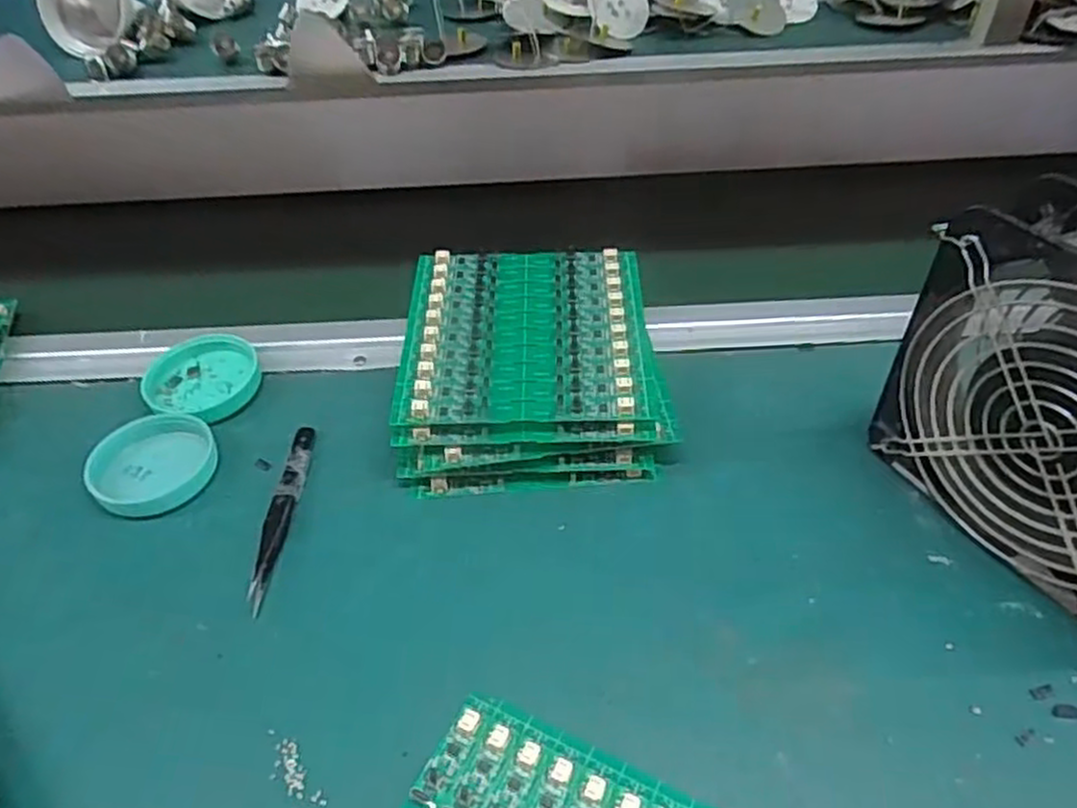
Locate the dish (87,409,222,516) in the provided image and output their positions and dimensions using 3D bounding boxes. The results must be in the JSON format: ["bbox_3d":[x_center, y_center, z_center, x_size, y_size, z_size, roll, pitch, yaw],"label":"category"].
[{"bbox_3d":[-0.212,0.031,0.406,0.064,0.015,0.060,-1,45,1],"label":"dish"}]

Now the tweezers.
[{"bbox_3d":[-0.132,0.054,0.384,0.013,0.009,0.115,-3,45,0],"label":"tweezers"}]

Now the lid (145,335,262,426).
[{"bbox_3d":[-0.204,-0.017,0.454,0.069,0.009,0.064,-1,45,1],"label":"lid"}]

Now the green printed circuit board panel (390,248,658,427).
[{"bbox_3d":[-0.007,-0.043,0.420,0.135,0.011,0.136,-2,46,2],"label":"green printed circuit board panel"}]

